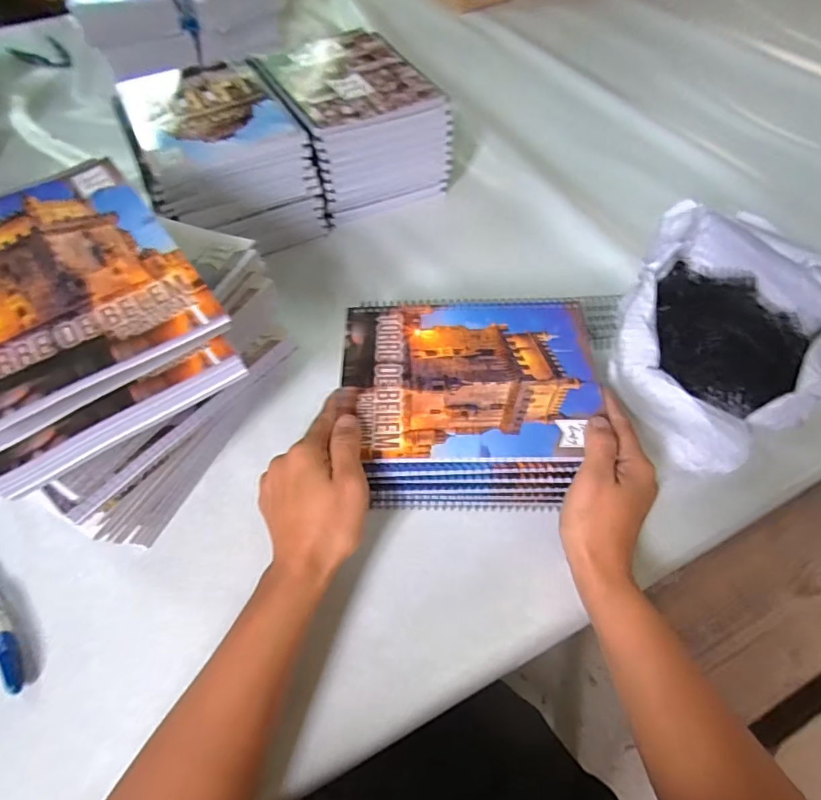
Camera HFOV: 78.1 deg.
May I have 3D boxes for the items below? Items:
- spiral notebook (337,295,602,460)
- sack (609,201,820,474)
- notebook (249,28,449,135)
[{"bbox_3d":[0.045,-0.022,0.389,0.191,0.007,0.150,1,56,1],"label":"spiral notebook"},{"bbox_3d":[0.258,-0.064,0.424,0.213,0.100,0.187,-29,60,-18],"label":"sack"},{"bbox_3d":[-0.076,-0.362,0.564,0.155,0.008,0.200,-25,61,-15],"label":"notebook"}]

